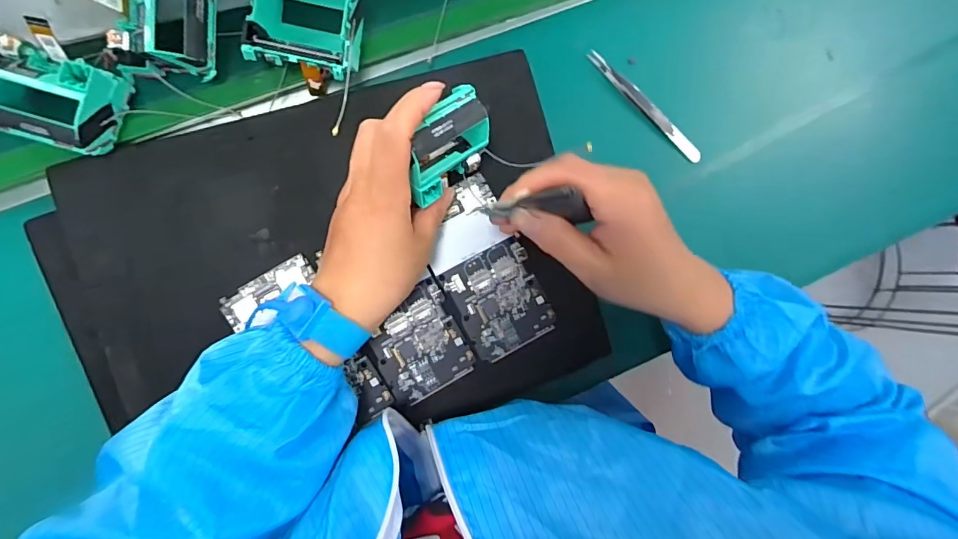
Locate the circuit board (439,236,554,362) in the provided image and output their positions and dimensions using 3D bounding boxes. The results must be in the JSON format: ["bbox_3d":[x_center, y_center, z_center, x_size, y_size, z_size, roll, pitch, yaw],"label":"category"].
[{"bbox_3d":[0.016,0.024,0.343,0.065,0.006,0.075,-27,95,-7],"label":"circuit board"}]

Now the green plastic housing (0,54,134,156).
[{"bbox_3d":[-0.274,-0.108,0.294,0.065,0.046,0.055,14,89,-9],"label":"green plastic housing"}]

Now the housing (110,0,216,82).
[{"bbox_3d":[-0.205,-0.165,0.305,0.055,0.041,0.066,7,90,-9],"label":"housing"}]

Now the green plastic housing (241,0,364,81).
[{"bbox_3d":[-0.116,-0.167,0.314,0.078,0.044,0.065,12,89,-9],"label":"green plastic housing"}]

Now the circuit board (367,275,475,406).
[{"bbox_3d":[-0.044,0.055,0.337,0.064,0.004,0.074,-28,95,-7],"label":"circuit board"}]

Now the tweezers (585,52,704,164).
[{"bbox_3d":[0.140,-0.135,0.382,0.127,0.010,0.012,41,85,-8],"label":"tweezers"}]

